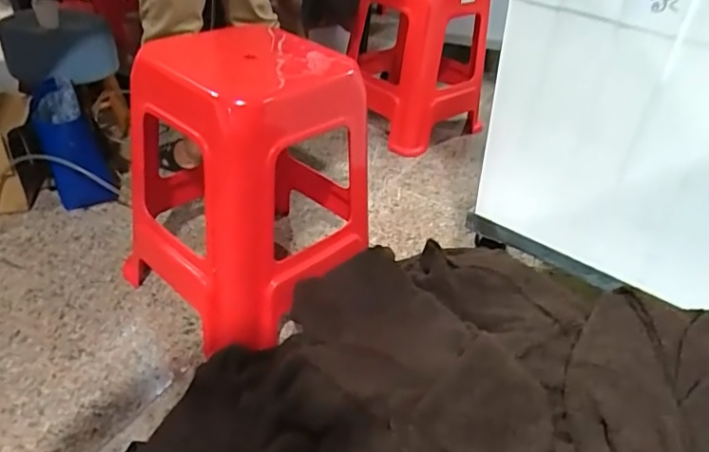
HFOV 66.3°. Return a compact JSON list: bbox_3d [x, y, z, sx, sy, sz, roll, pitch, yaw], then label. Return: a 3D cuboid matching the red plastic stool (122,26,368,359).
[{"bbox_3d":[-0.197,-0.092,1.050,0.369,0.458,0.383,32,43,32],"label":"red plastic stool"}]

